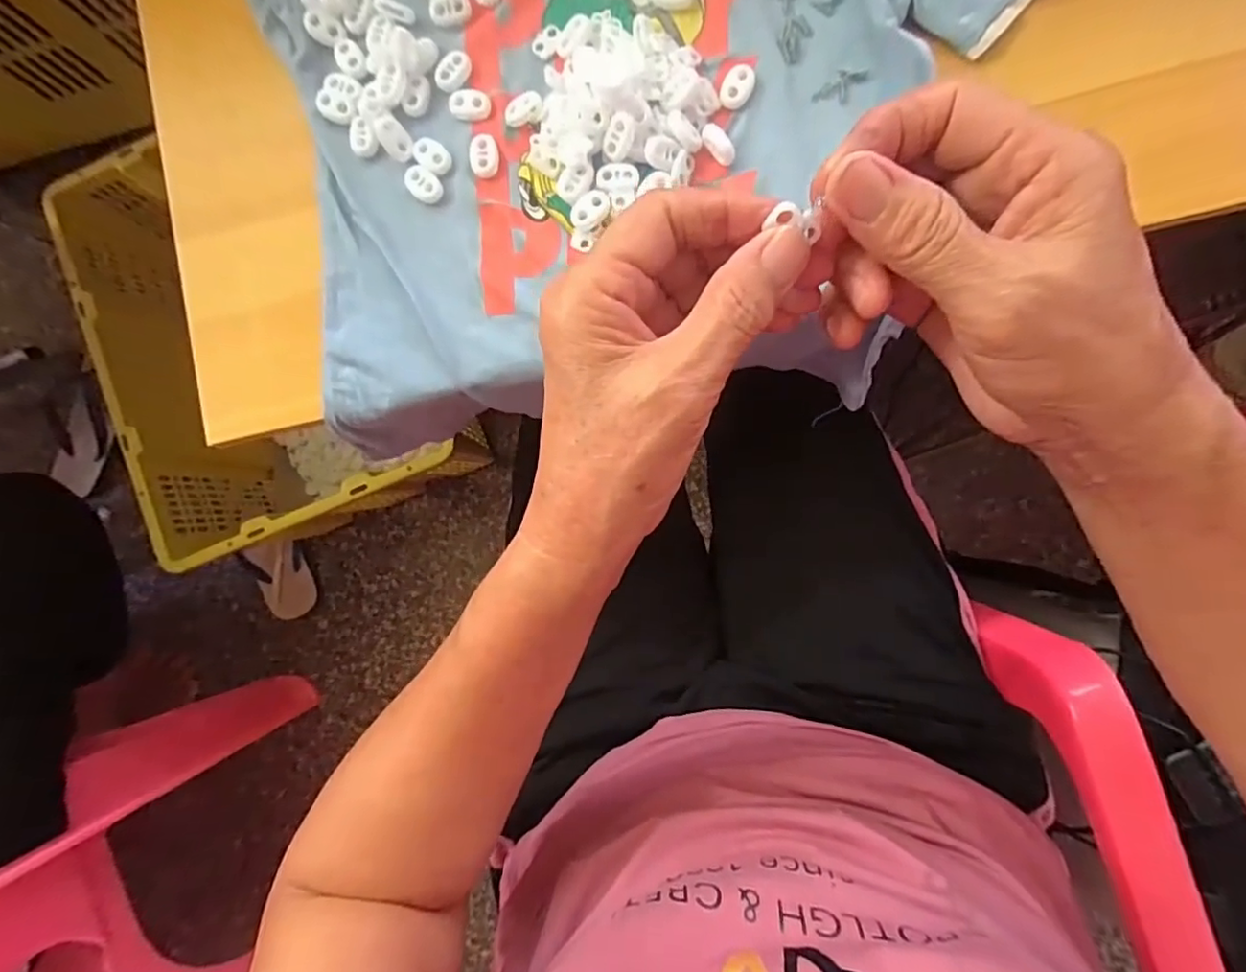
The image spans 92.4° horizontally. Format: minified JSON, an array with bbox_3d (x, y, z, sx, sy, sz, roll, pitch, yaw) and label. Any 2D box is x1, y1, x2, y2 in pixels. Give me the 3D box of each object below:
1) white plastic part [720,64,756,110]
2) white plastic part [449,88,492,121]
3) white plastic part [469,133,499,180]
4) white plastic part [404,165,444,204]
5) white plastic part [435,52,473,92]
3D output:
[{"bbox_3d":[0.060,-0.209,0.313,0.015,0.004,0.023,22,89,6],"label":"white plastic part"},{"bbox_3d":[-0.083,-0.207,0.324,0.022,0.004,0.016,5,87,5],"label":"white plastic part"},{"bbox_3d":[-0.075,-0.178,0.322,0.014,0.004,0.022,-4,86,5],"label":"white plastic part"},{"bbox_3d":[-0.108,-0.164,0.325,0.023,0.005,0.015,38,90,6],"label":"white plastic part"},{"bbox_3d":[-0.093,-0.228,0.326,0.015,0.004,0.023,42,91,6],"label":"white plastic part"}]

